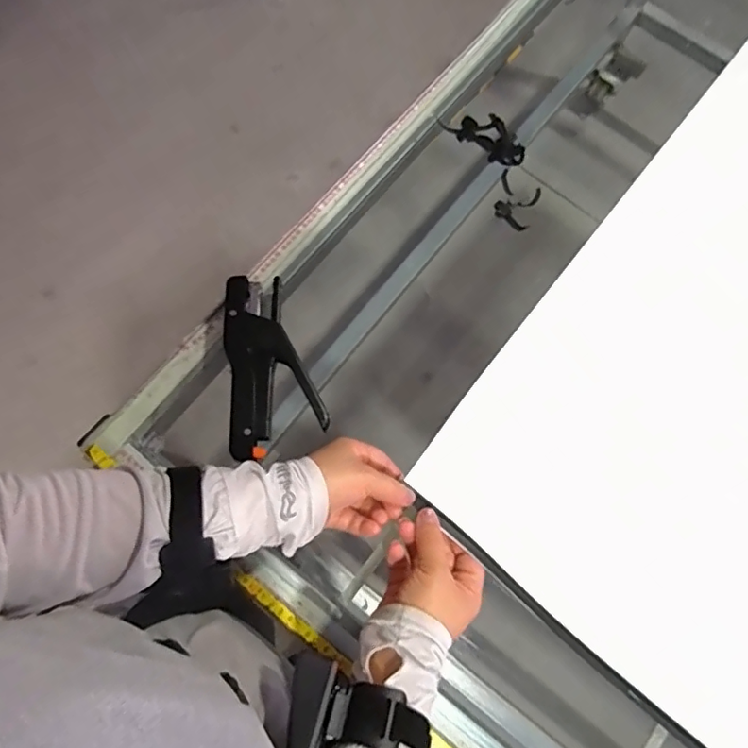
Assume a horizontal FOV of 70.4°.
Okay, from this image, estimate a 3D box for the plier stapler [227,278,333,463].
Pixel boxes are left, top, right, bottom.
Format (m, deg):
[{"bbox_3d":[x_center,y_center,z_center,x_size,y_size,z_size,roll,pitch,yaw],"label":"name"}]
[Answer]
[{"bbox_3d":[-0.110,-0.014,0.507,0.085,0.040,0.177,-19,76,-9],"label":"plier stapler"}]

